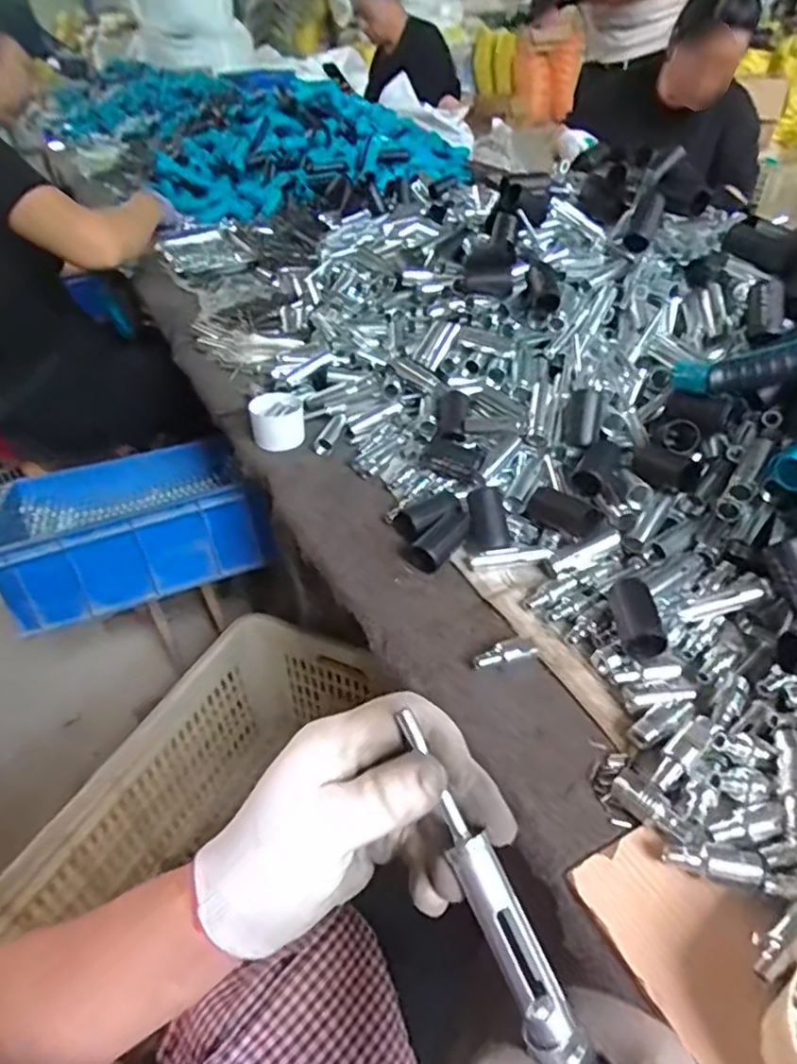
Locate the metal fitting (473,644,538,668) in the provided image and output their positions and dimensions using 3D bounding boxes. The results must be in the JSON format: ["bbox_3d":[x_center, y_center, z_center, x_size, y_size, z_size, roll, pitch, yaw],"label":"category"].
[{"bbox_3d":[0.086,0.099,0.507,0.052,0.011,0.012,-11,41,-11],"label":"metal fitting"}]

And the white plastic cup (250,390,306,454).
[{"bbox_3d":[-0.155,-0.145,0.804,0.066,0.051,0.078,-8,40,-7],"label":"white plastic cup"}]

